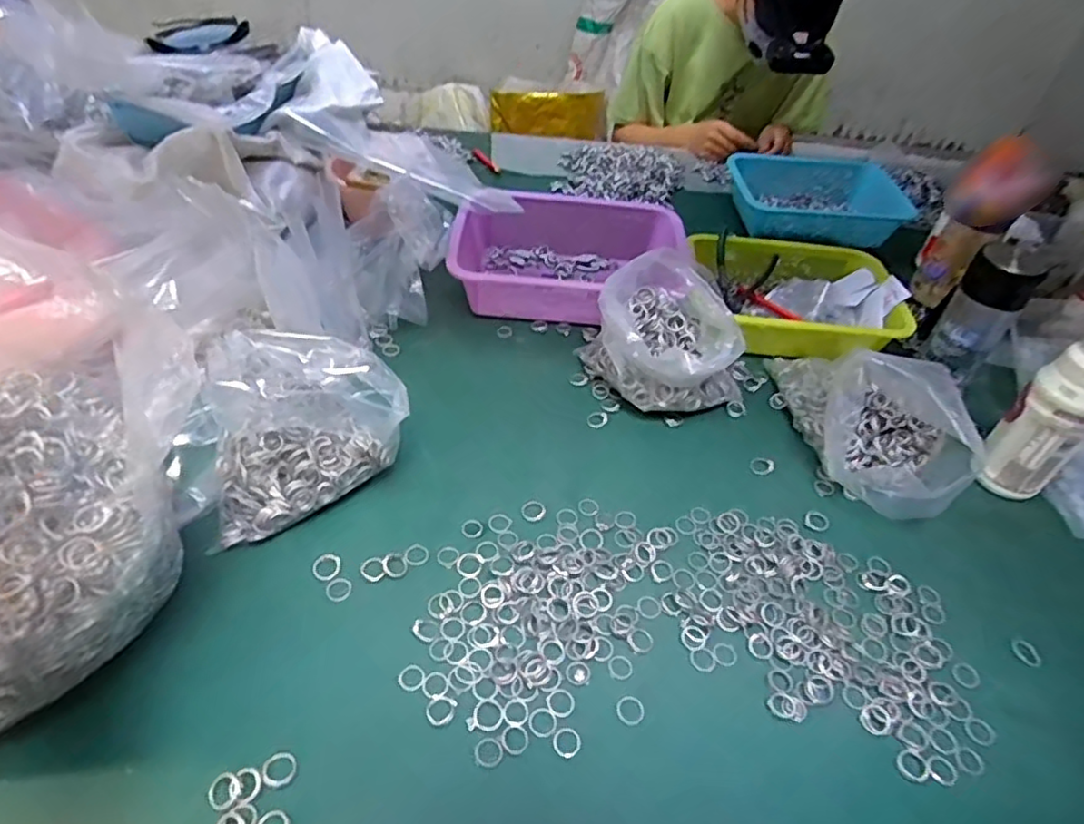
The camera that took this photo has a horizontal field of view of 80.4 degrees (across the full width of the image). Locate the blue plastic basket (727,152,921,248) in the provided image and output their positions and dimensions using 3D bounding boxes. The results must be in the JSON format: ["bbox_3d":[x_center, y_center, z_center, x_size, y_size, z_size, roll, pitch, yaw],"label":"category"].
[{"bbox_3d":[0.464,-0.353,1.086,0.284,0.072,0.220,-6,46,-13],"label":"blue plastic basket"}]

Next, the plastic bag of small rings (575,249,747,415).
[{"bbox_3d":[0.132,-0.081,0.721,0.177,0.153,0.124,32,49,25],"label":"plastic bag of small rings"}]

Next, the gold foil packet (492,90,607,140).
[{"bbox_3d":[0.030,-0.800,1.733,0.335,0.114,0.073,0,45,-7],"label":"gold foil packet"}]

